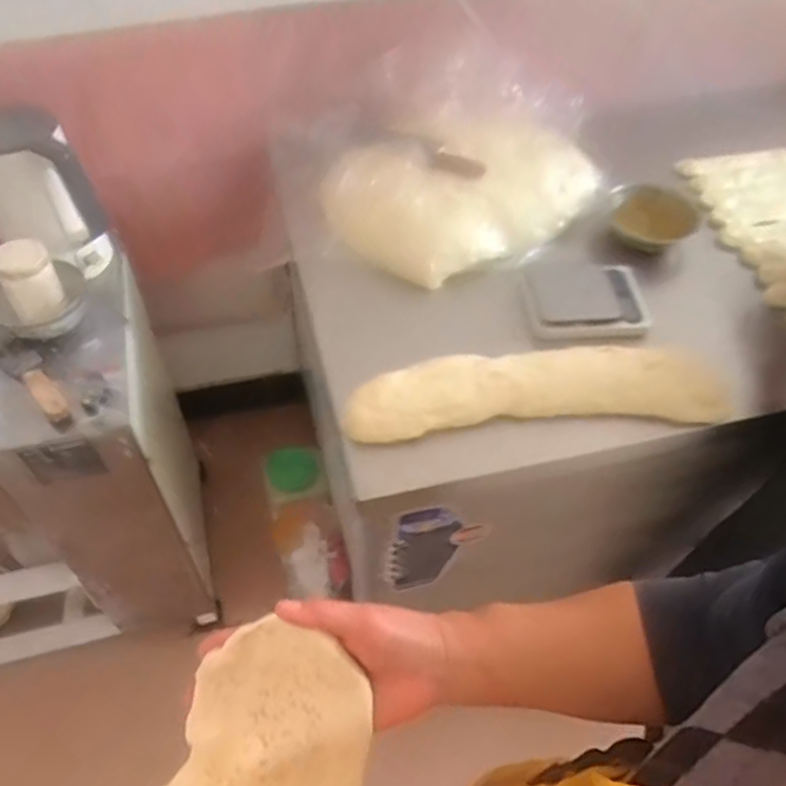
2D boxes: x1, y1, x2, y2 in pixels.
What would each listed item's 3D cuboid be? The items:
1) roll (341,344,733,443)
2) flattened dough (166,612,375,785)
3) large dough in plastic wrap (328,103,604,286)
[{"bbox_3d":[0.194,-0.008,0.902,0.511,0.070,0.122,-3,52,-4],"label":"roll"},{"bbox_3d":[-0.085,0.247,0.447,0.128,0.077,0.164,15,53,10],"label":"flattened dough"},{"bbox_3d":[0.090,-0.363,1.156,0.402,0.121,0.376,1,52,-1],"label":"large dough in plastic wrap"}]

